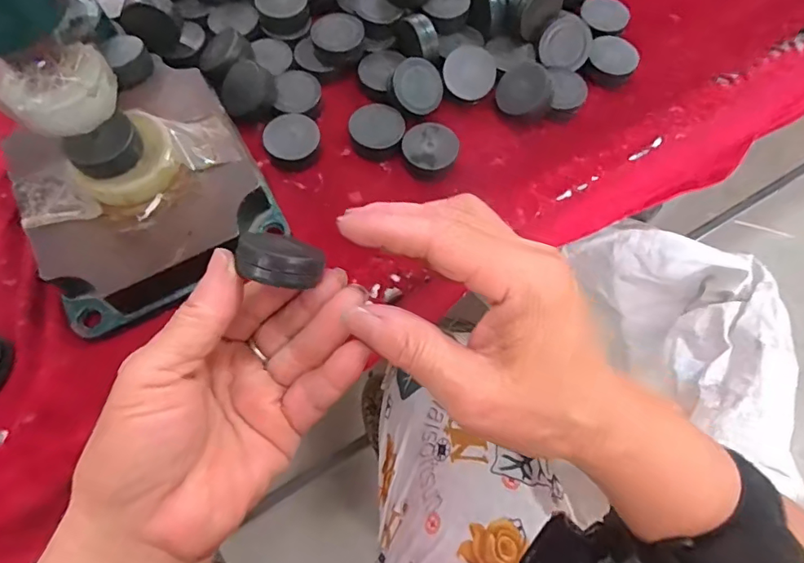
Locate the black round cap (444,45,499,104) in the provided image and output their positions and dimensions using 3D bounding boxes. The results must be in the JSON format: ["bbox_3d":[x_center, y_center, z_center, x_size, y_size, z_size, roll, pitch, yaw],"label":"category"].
[{"bbox_3d":[0.042,-0.128,0.310,0.031,0.007,0.032,-1,101,-6],"label":"black round cap"}]

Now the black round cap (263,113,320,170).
[{"bbox_3d":[-0.065,-0.083,0.301,0.031,0.013,0.030,1,66,-2],"label":"black round cap"}]

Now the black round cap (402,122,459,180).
[{"bbox_3d":[0.015,-0.075,0.298,0.032,0.014,0.034,1,66,-2],"label":"black round cap"}]

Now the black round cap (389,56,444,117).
[{"bbox_3d":[0.008,-0.117,0.307,0.032,0.010,0.033,-35,97,-18],"label":"black round cap"}]

